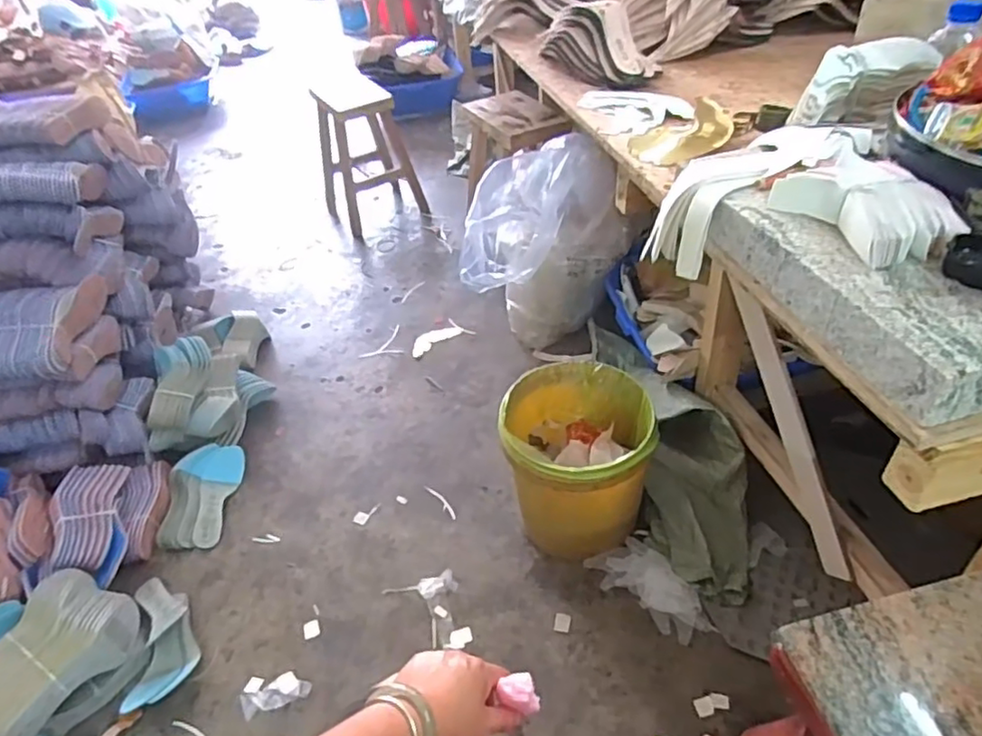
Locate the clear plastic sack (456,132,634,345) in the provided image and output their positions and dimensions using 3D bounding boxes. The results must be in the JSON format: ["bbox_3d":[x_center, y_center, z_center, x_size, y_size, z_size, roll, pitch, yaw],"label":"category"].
[{"bbox_3d":[0.108,-0.341,1.627,0.405,0.504,0.350,-11,41,-5],"label":"clear plastic sack"}]

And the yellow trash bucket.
[{"bbox_3d":[0.164,0.184,1.180,0.255,0.283,0.255,-4,41,4],"label":"yellow trash bucket"}]

